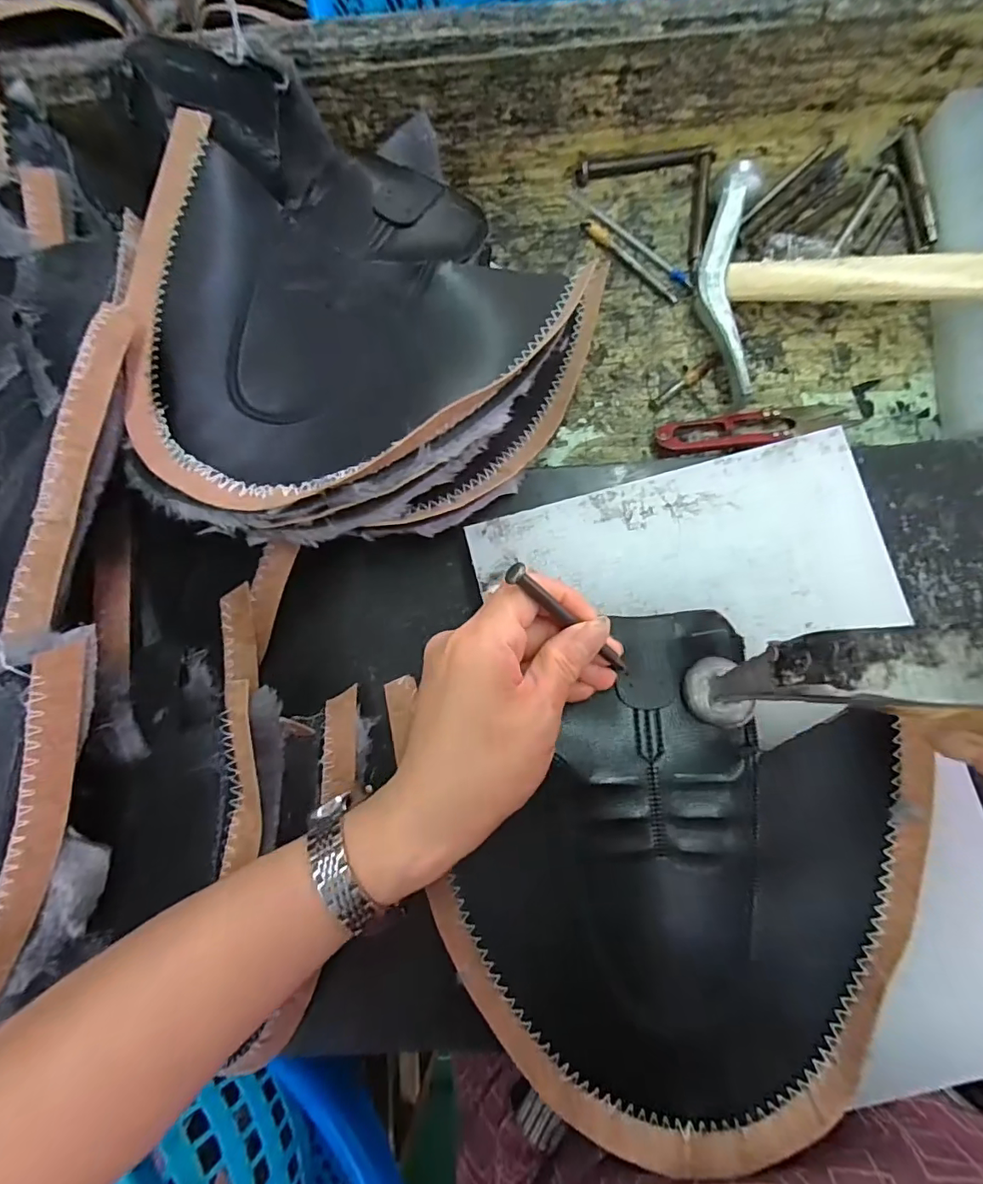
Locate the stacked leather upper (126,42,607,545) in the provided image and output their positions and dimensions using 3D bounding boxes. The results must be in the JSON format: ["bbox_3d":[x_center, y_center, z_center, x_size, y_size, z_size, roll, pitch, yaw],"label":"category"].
[{"bbox_3d":[-0.076,-0.141,0.288,0.238,0.105,0.242,0,84,4],"label":"stacked leather upper"}]

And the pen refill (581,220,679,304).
[{"bbox_3d":[0.090,-0.215,0.334,0.079,0.007,0.010,43,89,8],"label":"pen refill"}]

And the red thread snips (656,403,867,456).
[{"bbox_3d":[0.163,-0.100,0.313,0.123,0.010,0.024,-8,83,4],"label":"red thread snips"}]

